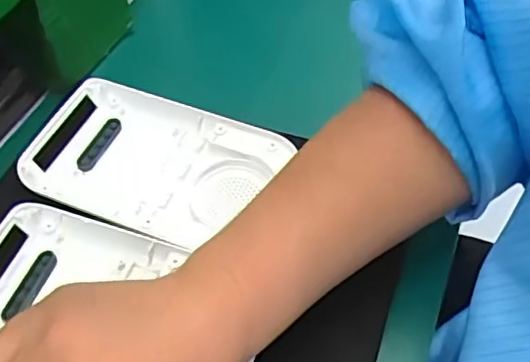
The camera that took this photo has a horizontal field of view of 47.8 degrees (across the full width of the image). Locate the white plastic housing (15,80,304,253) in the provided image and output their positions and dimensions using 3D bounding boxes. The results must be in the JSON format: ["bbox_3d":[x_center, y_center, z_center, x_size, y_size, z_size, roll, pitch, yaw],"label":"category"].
[{"bbox_3d":[-0.075,-0.013,0.377,0.150,0.021,0.095,21,57,15],"label":"white plastic housing"}]

